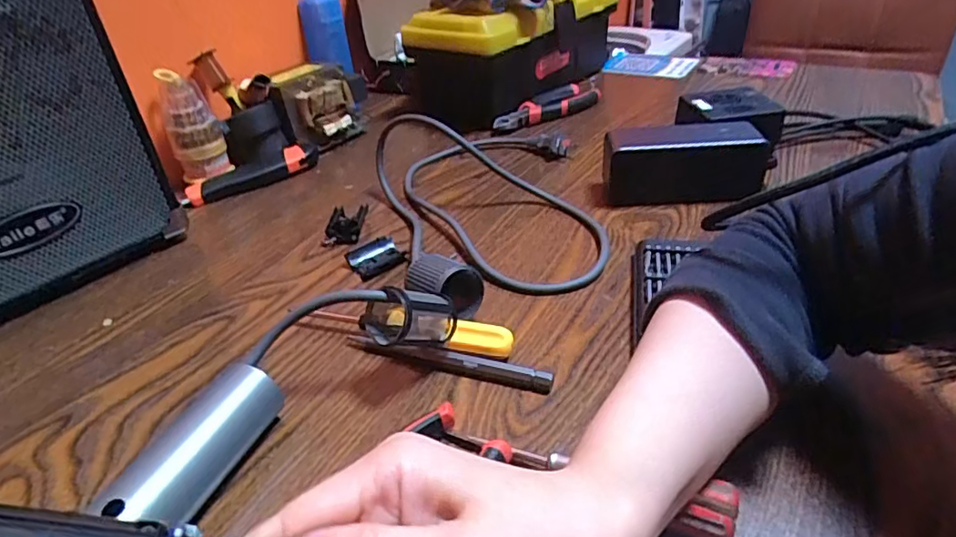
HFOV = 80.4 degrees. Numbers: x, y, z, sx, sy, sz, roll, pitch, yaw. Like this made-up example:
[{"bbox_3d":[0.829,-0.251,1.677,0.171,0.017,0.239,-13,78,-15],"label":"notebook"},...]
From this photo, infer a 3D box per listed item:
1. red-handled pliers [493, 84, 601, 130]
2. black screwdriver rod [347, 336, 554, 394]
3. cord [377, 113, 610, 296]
[{"bbox_3d":[0.087,-0.191,0.678,0.151,0.030,0.043,-26,40,-29],"label":"red-handled pliers"},{"bbox_3d":[-0.019,0.057,0.352,0.132,0.012,0.012,9,36,18],"label":"black screwdriver rod"},{"bbox_3d":[0.002,-0.089,0.516,0.198,0.077,0.291,-5,34,-2],"label":"cord"}]

